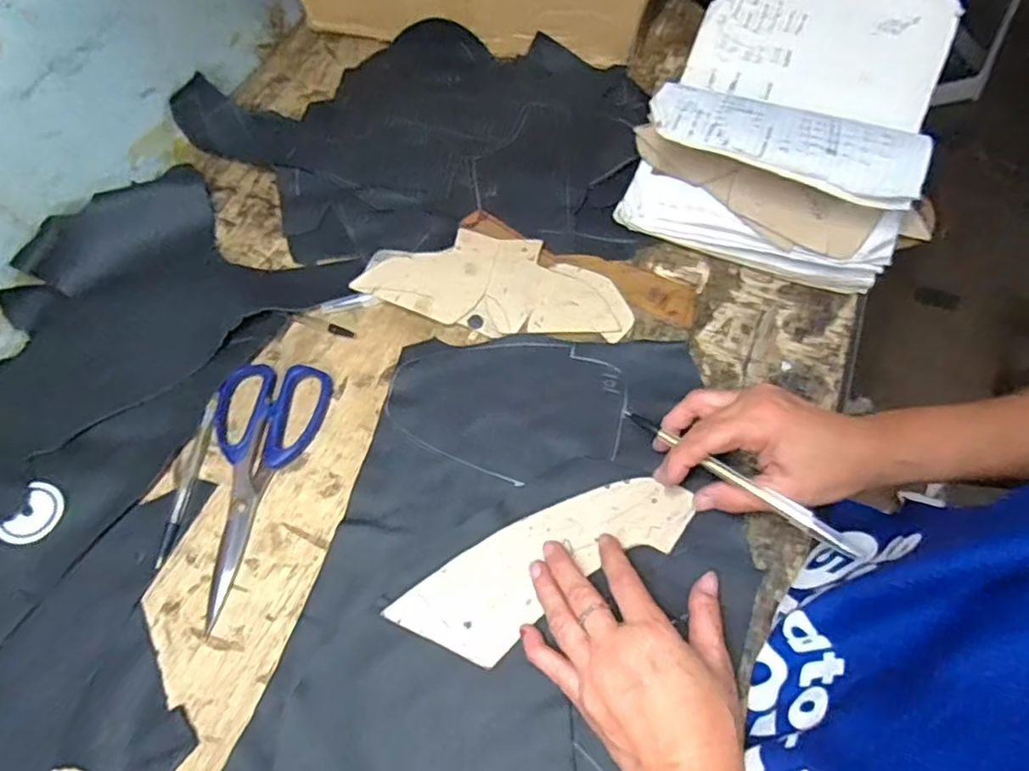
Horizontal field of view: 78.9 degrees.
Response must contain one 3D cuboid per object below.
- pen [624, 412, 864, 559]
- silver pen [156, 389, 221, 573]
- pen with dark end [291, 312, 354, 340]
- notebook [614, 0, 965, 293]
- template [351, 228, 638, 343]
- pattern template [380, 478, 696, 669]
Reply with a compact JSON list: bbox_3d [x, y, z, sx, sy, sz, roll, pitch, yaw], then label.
[{"bbox_3d":[0.131,0.055,0.373,0.151,0.011,0.009,33,68,30],"label":"pen"},{"bbox_3d":[-0.227,0.062,0.434,0.013,0.012,0.122,3,62,4],"label":"silver pen"},{"bbox_3d":[-0.150,-0.048,0.495,0.052,0.007,0.010,19,65,12],"label":"pen with dark end"},{"bbox_3d":[0.225,-0.219,0.511,0.202,0.083,0.259,20,65,16],"label":"notebook"},{"bbox_3d":[-0.014,-0.083,0.497,0.206,0.010,0.087,8,63,7],"label":"template"},{"bbox_3d":[0.021,0.111,0.389,0.190,0.004,0.062,-25,64,-10],"label":"pattern template"}]

